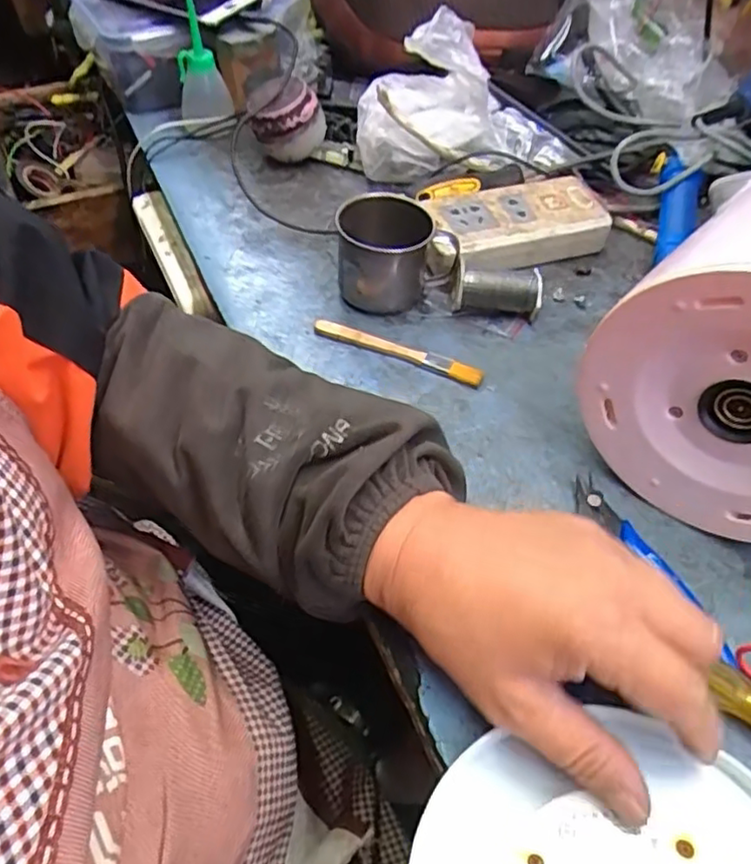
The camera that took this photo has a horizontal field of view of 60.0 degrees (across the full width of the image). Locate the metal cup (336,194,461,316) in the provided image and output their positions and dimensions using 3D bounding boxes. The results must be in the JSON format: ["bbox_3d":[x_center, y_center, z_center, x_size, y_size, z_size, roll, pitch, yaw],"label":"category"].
[{"bbox_3d":[0.010,-0.127,0.472,0.066,0.068,0.071,1,51,-2],"label":"metal cup"}]

